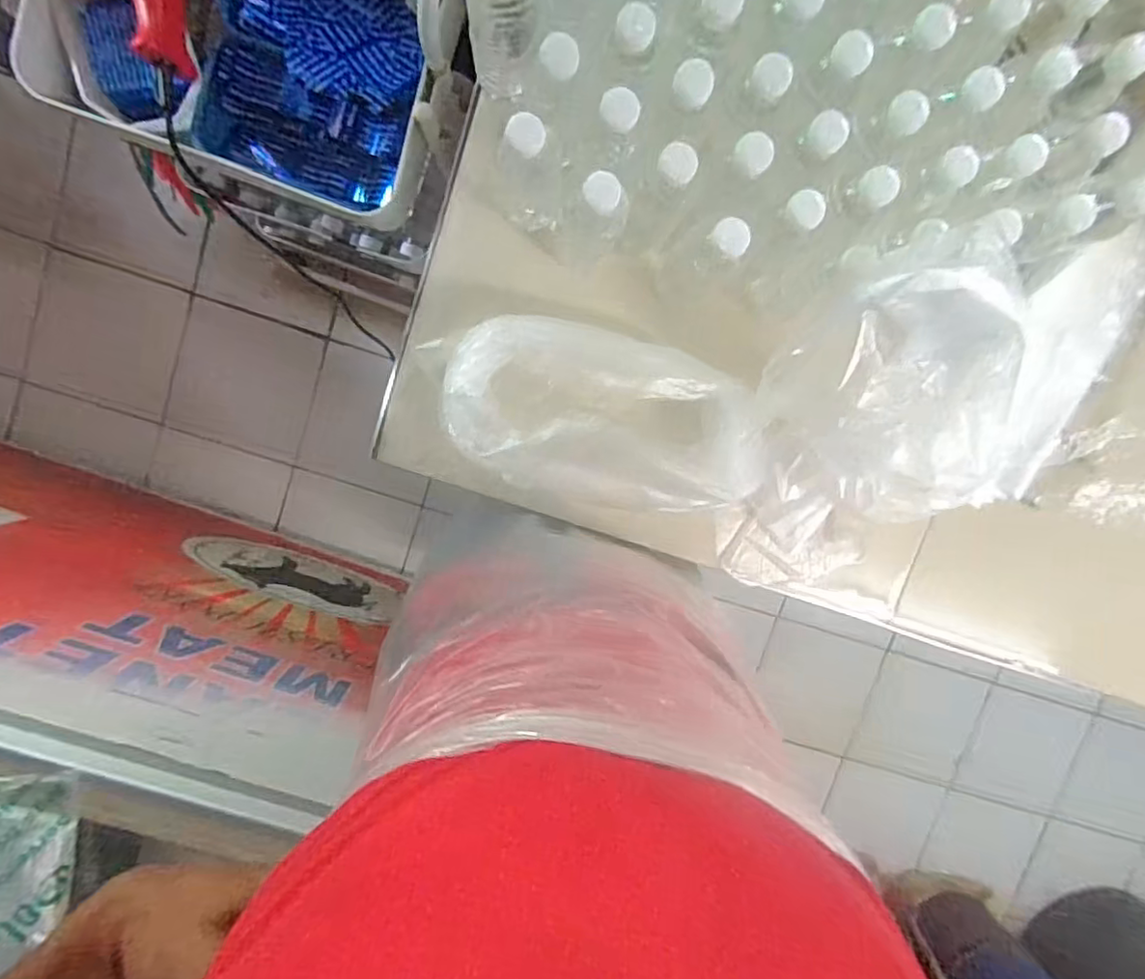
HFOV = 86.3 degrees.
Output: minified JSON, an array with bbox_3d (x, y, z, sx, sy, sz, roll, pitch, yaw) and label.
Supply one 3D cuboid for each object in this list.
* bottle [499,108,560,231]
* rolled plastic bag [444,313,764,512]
[{"bbox_3d":[-0.037,-0.272,0.517,0.055,0.160,0.061,-9,98,-2],"label":"bottle"},{"bbox_3d":[0.030,-0.066,0.592,0.302,0.103,0.139,13,97,-4],"label":"rolled plastic bag"}]

